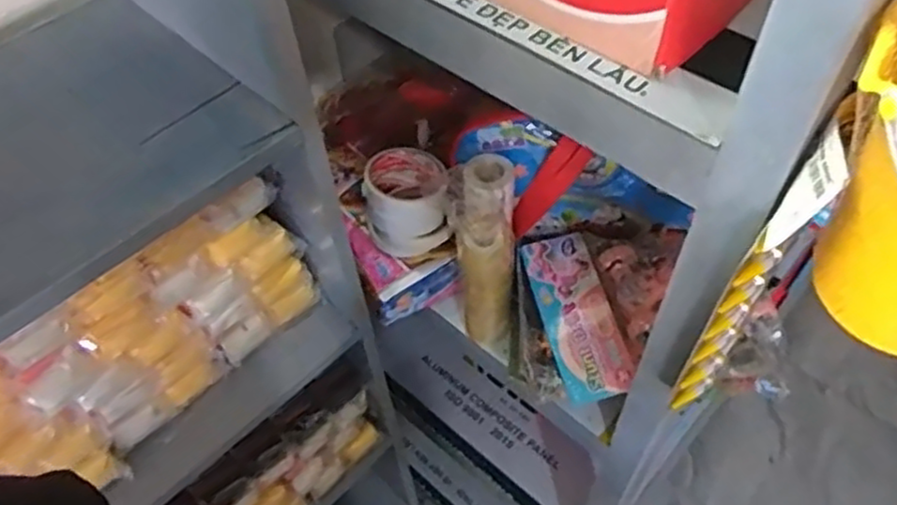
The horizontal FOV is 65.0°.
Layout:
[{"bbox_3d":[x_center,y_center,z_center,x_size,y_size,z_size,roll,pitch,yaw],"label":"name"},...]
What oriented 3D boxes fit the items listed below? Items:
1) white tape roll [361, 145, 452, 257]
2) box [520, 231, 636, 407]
[{"bbox_3d":[-0.046,-0.050,0.782,0.091,0.099,0.095,-6,54,-1],"label":"white tape roll"},{"bbox_3d":[0.131,0.063,0.722,0.068,0.024,0.187,-11,54,-5],"label":"box"}]

